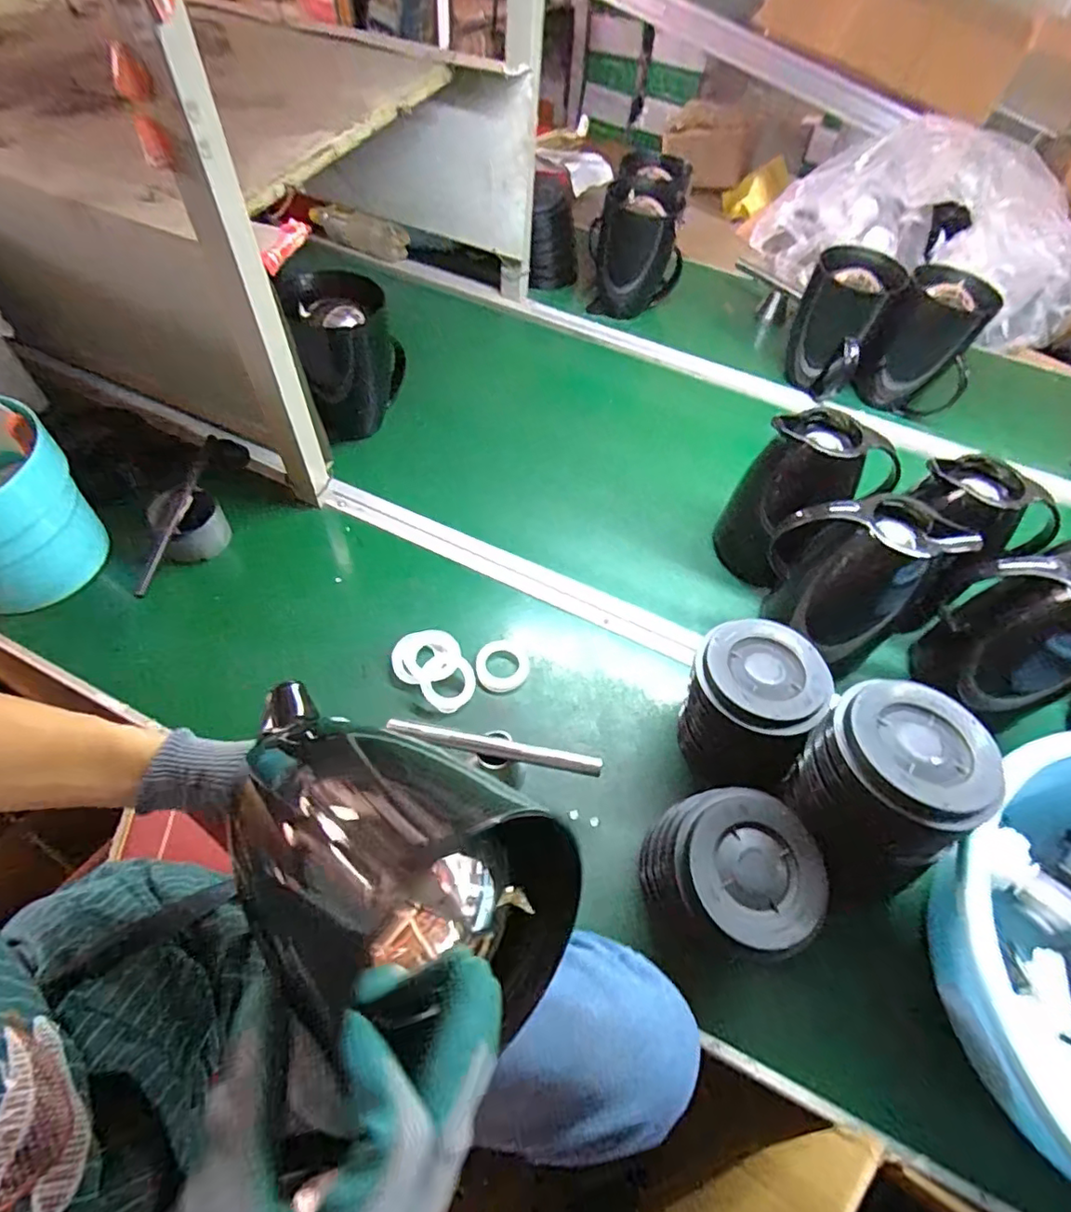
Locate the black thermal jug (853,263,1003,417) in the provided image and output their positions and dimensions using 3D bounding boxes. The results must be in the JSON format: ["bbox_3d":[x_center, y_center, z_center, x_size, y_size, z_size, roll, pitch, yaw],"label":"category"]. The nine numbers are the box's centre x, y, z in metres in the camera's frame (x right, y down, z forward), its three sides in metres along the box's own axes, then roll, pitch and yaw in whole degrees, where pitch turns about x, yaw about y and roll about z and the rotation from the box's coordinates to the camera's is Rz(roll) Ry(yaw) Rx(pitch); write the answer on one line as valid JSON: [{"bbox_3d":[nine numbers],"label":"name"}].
[{"bbox_3d":[0.602,-0.390,0.914,0.158,0.201,0.129,36,60,18],"label":"black thermal jug"}]

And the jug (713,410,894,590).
[{"bbox_3d":[0.301,-0.106,0.685,0.104,0.203,0.133,-12,58,-13],"label":"jug"}]

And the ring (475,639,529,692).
[{"bbox_3d":[-0.037,0.064,0.650,0.058,0.008,0.059,2,56,-3],"label":"ring"}]

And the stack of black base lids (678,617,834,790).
[{"bbox_3d":[0.205,0.095,0.580,0.118,0.126,0.119,18,56,7],"label":"stack of black base lids"}]

